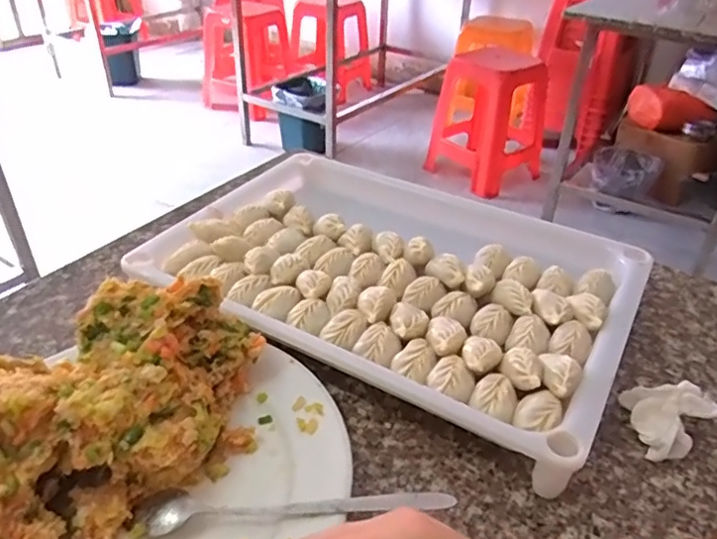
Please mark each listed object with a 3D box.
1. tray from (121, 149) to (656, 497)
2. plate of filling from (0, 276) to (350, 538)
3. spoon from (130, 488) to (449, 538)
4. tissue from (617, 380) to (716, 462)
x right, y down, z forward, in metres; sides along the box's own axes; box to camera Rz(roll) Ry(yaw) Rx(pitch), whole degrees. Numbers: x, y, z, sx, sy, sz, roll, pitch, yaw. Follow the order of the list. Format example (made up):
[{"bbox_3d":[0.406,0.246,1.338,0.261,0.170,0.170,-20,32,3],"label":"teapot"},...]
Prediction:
[{"bbox_3d":[0.030,0.004,0.517,0.382,0.047,0.268,21,39,25],"label":"tray"},{"bbox_3d":[-0.124,0.105,0.332,0.206,0.095,0.230,19,38,23],"label":"plate of filling"},{"bbox_3d":[-0.036,0.133,0.339,0.175,0.023,0.023,0,35,-3],"label":"spoon"},{"bbox_3d":[0.218,0.100,0.411,0.048,0.033,0.049,-1,35,-4],"label":"tissue"}]

